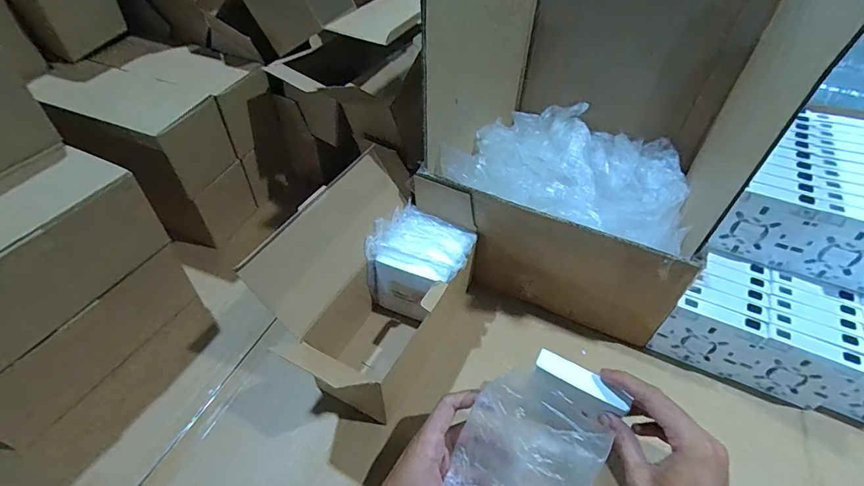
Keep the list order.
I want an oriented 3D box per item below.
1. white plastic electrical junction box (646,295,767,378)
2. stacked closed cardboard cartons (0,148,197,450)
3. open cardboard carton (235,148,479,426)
[{"bbox_3d":[0.299,0.103,0.469,0.085,0.083,0.022,19,50,16],"label":"white plastic electrical junction box"},{"bbox_3d":[-0.357,0.053,0.409,0.067,0.203,0.214,19,49,17],"label":"stacked closed cardboard cartons"},{"bbox_3d":[-0.057,0.041,0.459,0.147,0.158,0.235,23,51,19],"label":"open cardboard carton"}]

